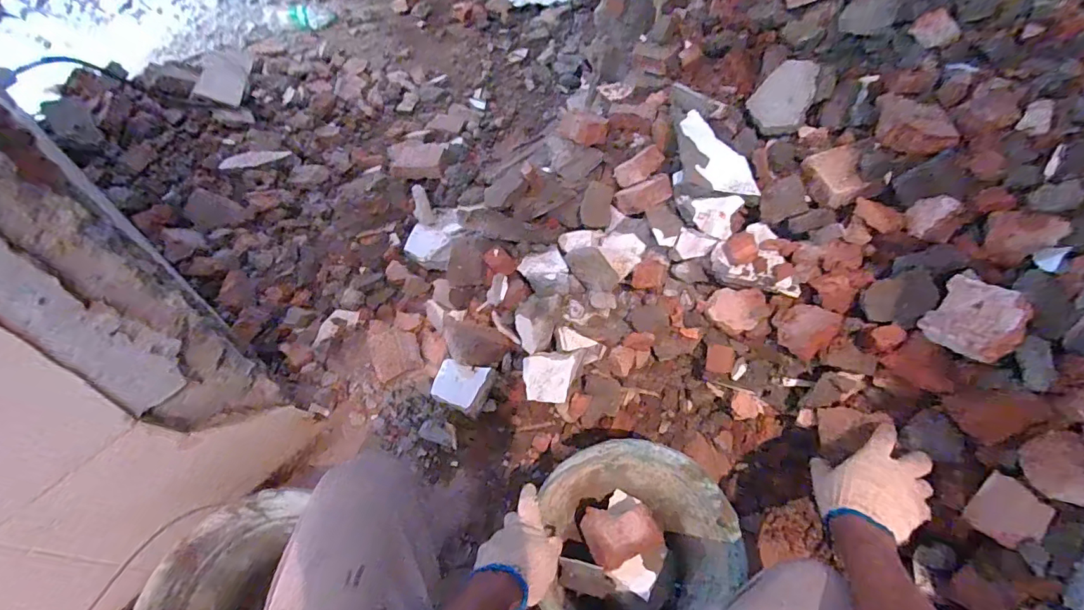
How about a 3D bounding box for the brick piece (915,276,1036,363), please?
[{"bbox_3d":[0.561,0.019,0.599,0.093,0.030,0.089,-56,31,9],"label":"brick piece"}]

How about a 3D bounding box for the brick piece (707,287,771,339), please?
[{"bbox_3d":[0.321,0.009,0.754,0.097,0.052,0.063,9,55,8],"label":"brick piece"}]

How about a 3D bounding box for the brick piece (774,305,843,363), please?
[{"bbox_3d":[0.397,0.037,0.705,0.082,0.032,0.086,39,98,28],"label":"brick piece"}]

